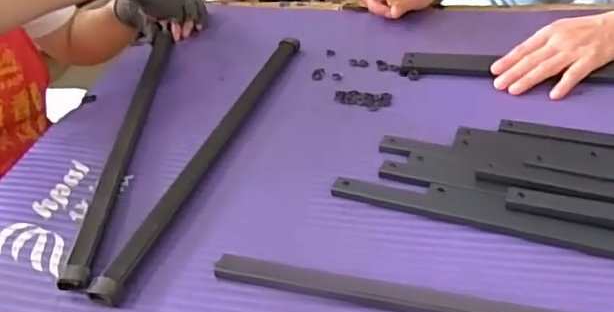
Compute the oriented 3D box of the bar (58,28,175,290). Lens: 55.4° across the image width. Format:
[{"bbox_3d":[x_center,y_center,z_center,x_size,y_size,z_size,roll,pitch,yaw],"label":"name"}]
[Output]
[{"bbox_3d":[-0.189,-0.029,0.629,0.024,0.017,0.440,-5,36,1],"label":"bar"}]

